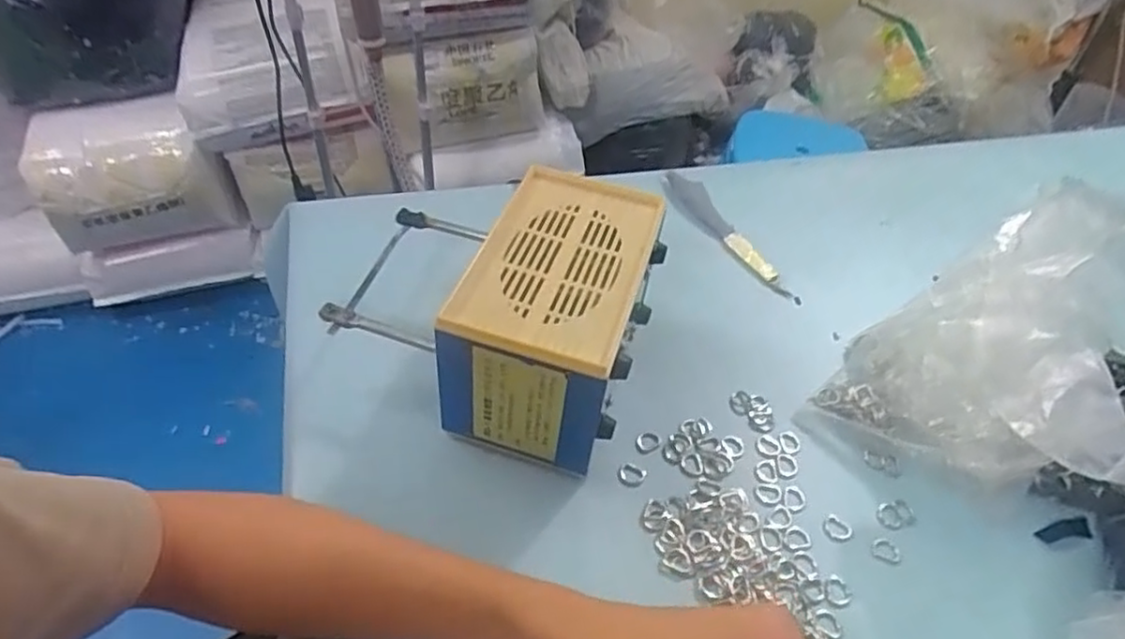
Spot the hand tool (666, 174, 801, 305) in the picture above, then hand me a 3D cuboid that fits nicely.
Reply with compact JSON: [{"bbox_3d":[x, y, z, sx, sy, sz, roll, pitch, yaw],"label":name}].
[{"bbox_3d":[0.164,-0.087,0.661,0.034,0.017,0.191,-17,50,-20],"label":"hand tool"}]

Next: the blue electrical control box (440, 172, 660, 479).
[{"bbox_3d":[-0.001,-0.001,0.486,0.117,0.125,0.181,17,47,11],"label":"blue electrical control box"}]

